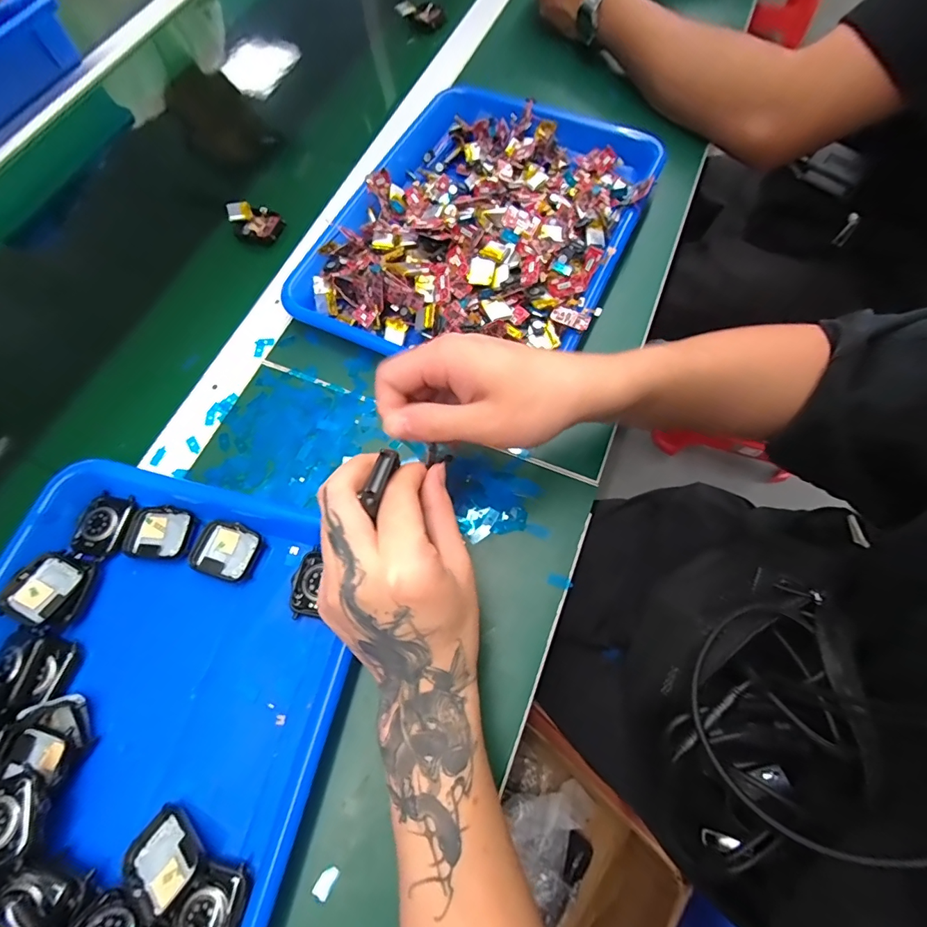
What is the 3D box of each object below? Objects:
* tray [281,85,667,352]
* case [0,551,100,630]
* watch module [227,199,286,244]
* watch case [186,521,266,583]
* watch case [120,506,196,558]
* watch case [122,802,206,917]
[{"bbox_3d":[0.020,-0.229,0.410,0.256,0.051,0.325,22,71,10],"label":"tray"},{"bbox_3d":[-0.284,0.085,0.309,0.043,0.012,0.047,24,64,-5],"label":"case"},{"bbox_3d":[-0.212,-0.244,0.450,0.055,0.016,0.035,11,69,7],"label":"watch module"},{"bbox_3d":[-0.168,0.061,0.316,0.046,0.006,0.037,19,70,9],"label":"watch case"},{"bbox_3d":[-0.219,0.049,0.322,0.047,0.008,0.036,5,68,4],"label":"watch case"},{"bbox_3d":[-0.168,0.221,0.251,0.041,0.014,0.036,33,73,14],"label":"watch case"}]

